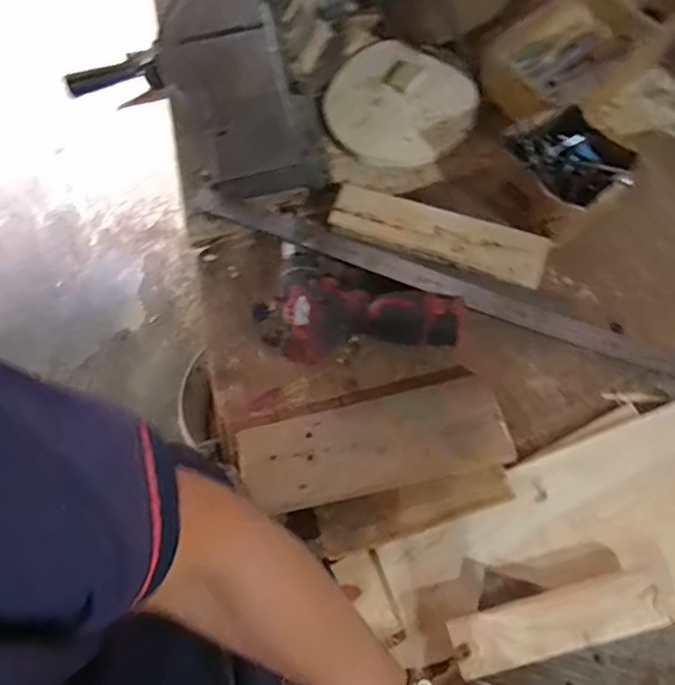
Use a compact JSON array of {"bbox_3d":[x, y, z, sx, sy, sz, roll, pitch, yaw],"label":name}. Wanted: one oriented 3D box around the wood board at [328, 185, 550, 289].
[{"bbox_3d":[0.111,-0.121,0.684,0.239,0.015,0.055,18,96,9],"label":"wood board"}]

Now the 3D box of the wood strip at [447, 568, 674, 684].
[{"bbox_3d":[0.186,0.240,0.523,0.175,0.015,0.051,-16,55,-1],"label":"wood strip"}]

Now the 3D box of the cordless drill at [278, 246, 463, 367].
[{"bbox_3d":[0.032,-0.049,0.663,0.198,0.060,0.128,-3,70,5],"label":"cordless drill"}]

